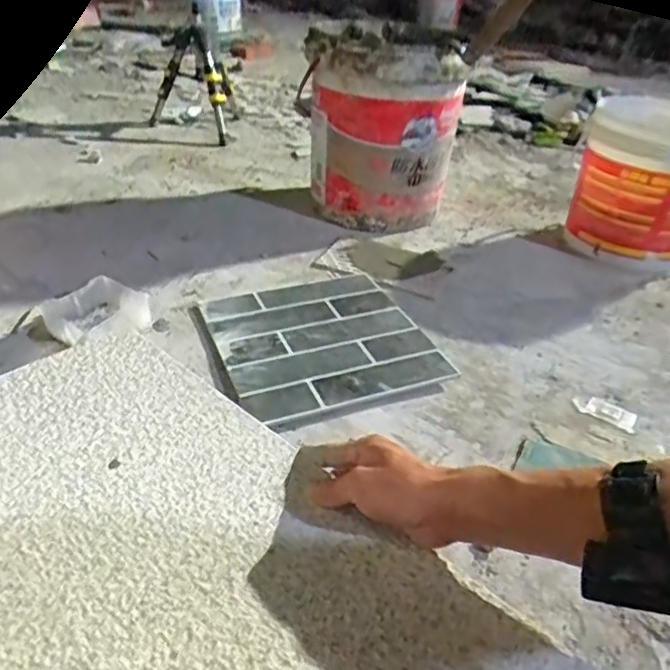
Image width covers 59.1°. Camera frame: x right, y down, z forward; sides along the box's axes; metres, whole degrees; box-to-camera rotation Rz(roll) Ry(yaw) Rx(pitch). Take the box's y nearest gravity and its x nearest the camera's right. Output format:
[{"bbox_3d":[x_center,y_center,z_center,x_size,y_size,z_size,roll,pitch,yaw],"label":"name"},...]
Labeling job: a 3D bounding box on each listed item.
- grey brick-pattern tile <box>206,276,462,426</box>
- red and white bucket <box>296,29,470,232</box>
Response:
[{"bbox_3d":[-0.023,-0.001,0.856,0.293,0.020,0.310,-11,37,-20],"label":"grey brick-pattern tile"},{"bbox_3d":[0.103,-0.432,1.224,0.289,0.331,0.320,8,35,6],"label":"red and white bucket"}]

